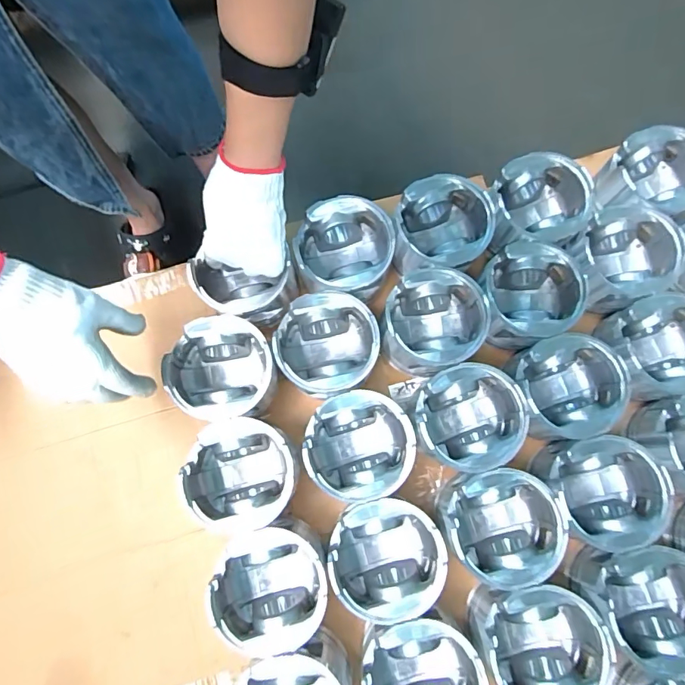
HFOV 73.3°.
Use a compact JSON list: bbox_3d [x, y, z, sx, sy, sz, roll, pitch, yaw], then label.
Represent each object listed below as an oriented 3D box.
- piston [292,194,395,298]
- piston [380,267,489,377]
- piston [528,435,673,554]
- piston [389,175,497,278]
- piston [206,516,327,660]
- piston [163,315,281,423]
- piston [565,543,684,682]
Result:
[{"bbox_3d":[0.002,-0.104,0.537,0.107,0.072,0.107,7,77,2],"label":"piston"},{"bbox_3d":[0.101,-0.021,0.527,0.106,0.082,0.107,0,77,0],"label":"piston"},{"bbox_3d":[0.265,0.154,0.487,0.109,0.079,0.103,0,77,0],"label":"piston"},{"bbox_3d":[0.115,-0.131,0.541,0.107,0.073,0.097,8,77,2],"label":"piston"},{"bbox_3d":[-0.071,0.240,0.470,0.109,0.081,0.113,-7,77,-2],"label":"piston"},{"bbox_3d":[-0.132,0.035,0.519,0.104,0.097,0.105,0,77,0],"label":"piston"},{"bbox_3d":[0.299,0.260,0.466,0.118,0.079,0.109,0,77,0],"label":"piston"}]

